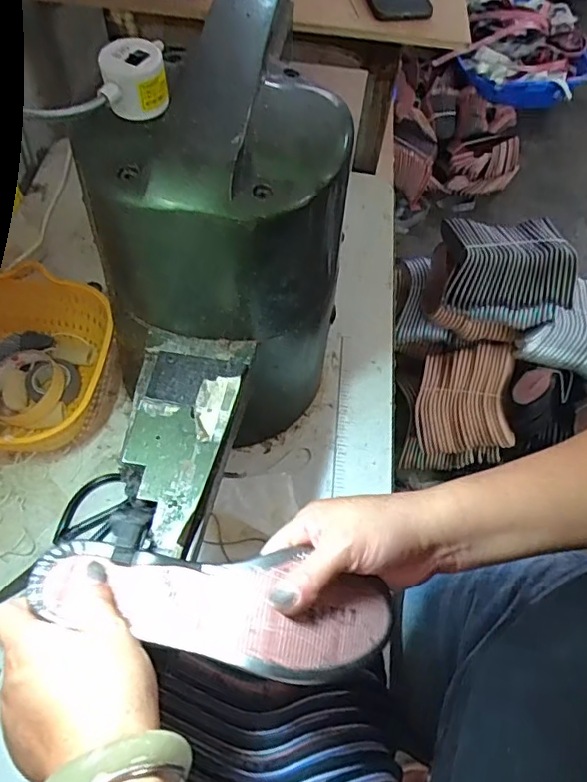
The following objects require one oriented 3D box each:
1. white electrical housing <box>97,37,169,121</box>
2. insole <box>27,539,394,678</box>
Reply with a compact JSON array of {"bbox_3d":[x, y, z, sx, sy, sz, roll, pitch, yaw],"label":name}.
[{"bbox_3d":[-0.104,-0.205,0.369,0.040,0.035,0.032,-3,60,-5],"label":"white electrical housing"},{"bbox_3d":[-0.049,0.133,0.353,0.224,0.028,0.068,10,60,0],"label":"insole"}]

